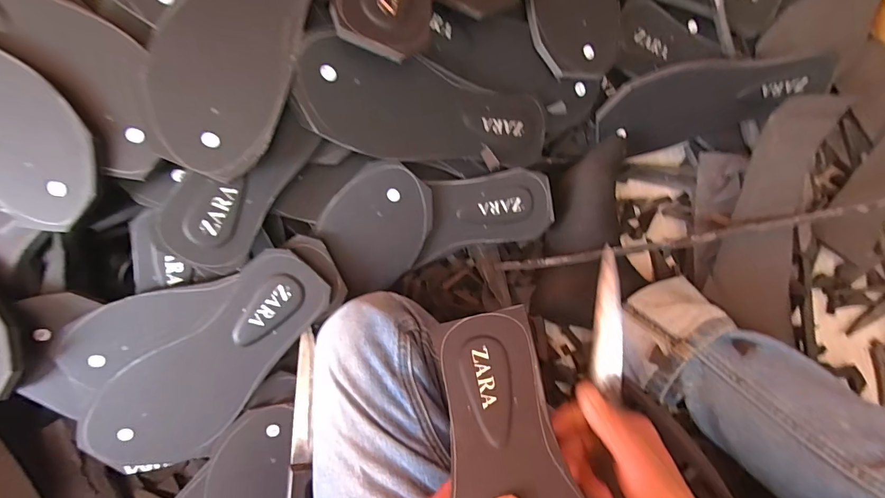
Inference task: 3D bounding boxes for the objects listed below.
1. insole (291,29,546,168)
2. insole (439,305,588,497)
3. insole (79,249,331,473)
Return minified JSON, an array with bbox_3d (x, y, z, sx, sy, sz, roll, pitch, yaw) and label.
[{"bbox_3d":[-0.012,-0.126,0.394,0.245,0.010,0.087,7,105,-21],"label":"insole"},{"bbox_3d":[0.053,0.161,0.279,0.090,0.009,0.246,-18,57,9],"label":"insole"},{"bbox_3d":[-0.215,0.104,0.385,0.104,0.014,0.245,44,88,-15],"label":"insole"}]

